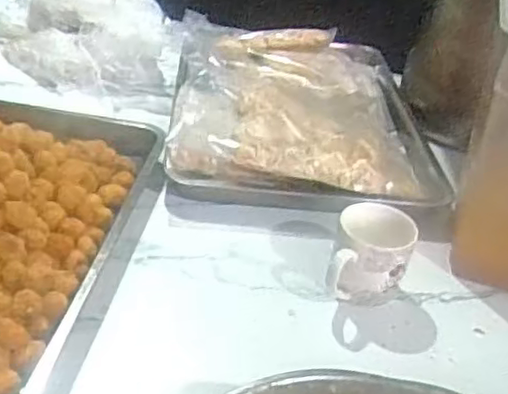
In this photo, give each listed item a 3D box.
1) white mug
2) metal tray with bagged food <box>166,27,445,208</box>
[{"bbox_3d":[0.126,0.074,0.718,0.082,0.102,0.090,14,33,10],"label":"white mug"},{"bbox_3d":[0.072,-0.165,1.083,0.388,0.117,0.573,5,32,-5],"label":"metal tray with bagged food"}]

